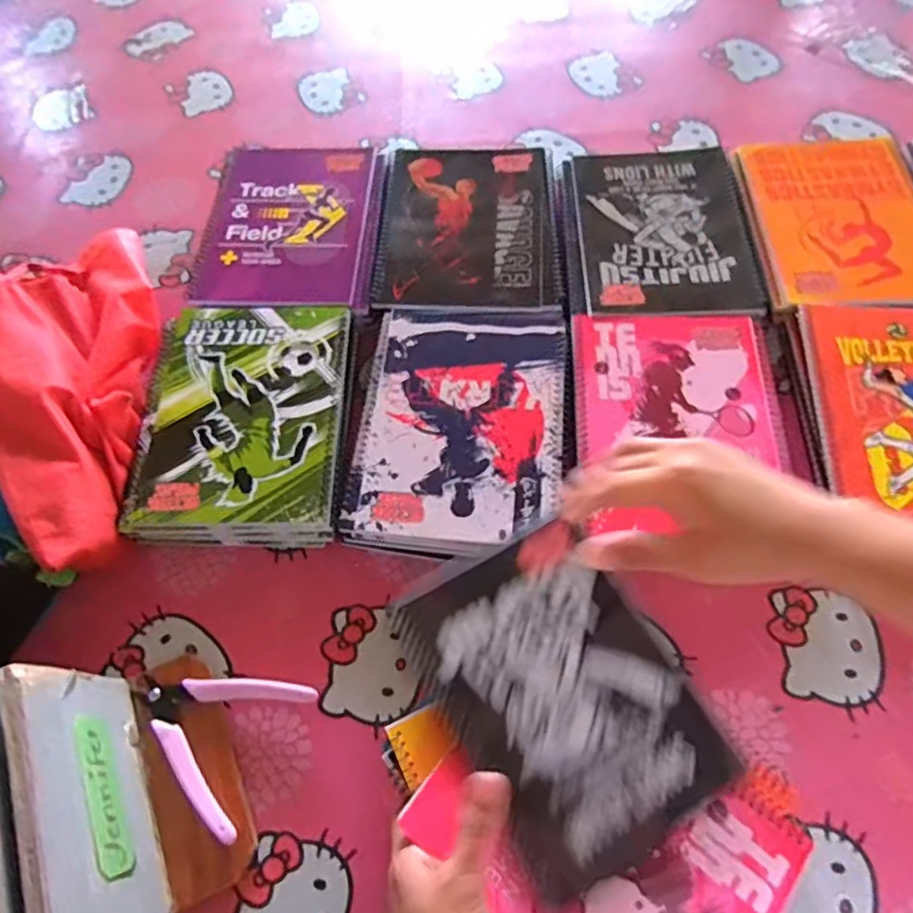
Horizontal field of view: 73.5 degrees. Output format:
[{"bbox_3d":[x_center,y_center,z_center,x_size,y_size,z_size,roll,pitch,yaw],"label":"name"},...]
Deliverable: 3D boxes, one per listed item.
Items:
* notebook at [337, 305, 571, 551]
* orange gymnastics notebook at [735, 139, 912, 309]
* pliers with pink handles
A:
[{"bbox_3d":[0.006,-0.034,0.482,0.160,0.007,0.217,7,64,6],"label":"notebook"},{"bbox_3d":[0.355,-0.219,0.558,0.157,0.007,0.192,-2,64,2],"label":"orange gymnastics notebook"},{"bbox_3d":[-0.170,0.180,0.413,0.115,0.011,0.097,23,67,13],"label":"pliers with pink handles"}]

